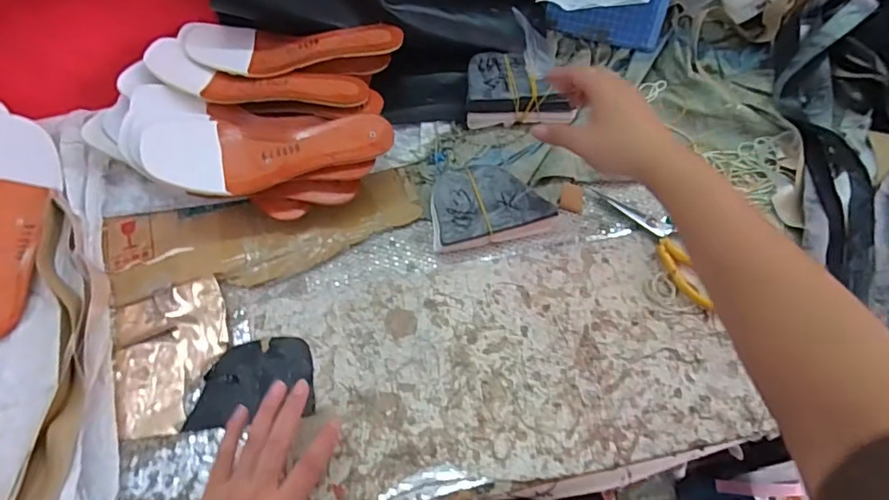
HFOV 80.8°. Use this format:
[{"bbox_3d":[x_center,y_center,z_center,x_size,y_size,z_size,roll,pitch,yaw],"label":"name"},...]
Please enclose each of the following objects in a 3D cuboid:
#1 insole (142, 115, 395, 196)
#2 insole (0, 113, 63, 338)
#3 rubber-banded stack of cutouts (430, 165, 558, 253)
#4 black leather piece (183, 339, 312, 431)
[{"bbox_3d":[-0.173,-0.101,0.525,0.232,0.029,0.080,-3,60,-2],"label":"insole"},{"bbox_3d":[-0.442,-0.028,0.529,0.076,0.019,0.227,1,73,-30],"label":"insole"},{"bbox_3d":[0.046,-0.050,0.560,0.125,0.027,0.083,-13,61,-8],"label":"rubber-banded stack of cutouts"},{"bbox_3d":[-0.177,0.121,0.485,0.110,0.006,0.075,-6,63,-3],"label":"black leather piece"}]

